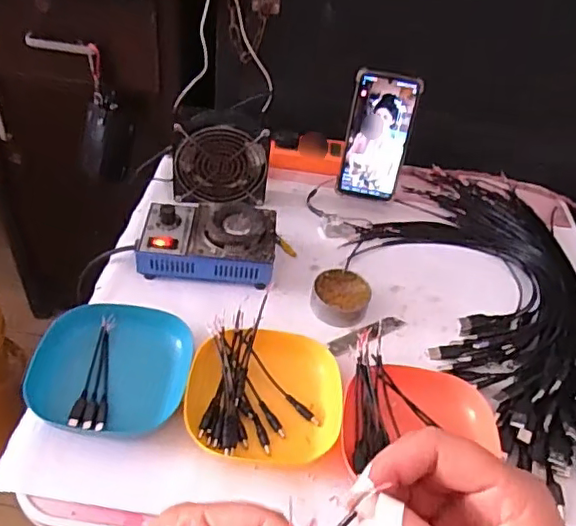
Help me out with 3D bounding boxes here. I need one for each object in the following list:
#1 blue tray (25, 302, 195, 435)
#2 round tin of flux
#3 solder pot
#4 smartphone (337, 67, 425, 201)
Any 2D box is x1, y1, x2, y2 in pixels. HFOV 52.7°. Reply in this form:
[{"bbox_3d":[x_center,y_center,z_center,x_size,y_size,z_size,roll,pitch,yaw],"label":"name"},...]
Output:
[{"bbox_3d":[-0.165,0.095,0.553,0.136,0.028,0.134,8,44,0],"label":"blue tray"},{"bbox_3d":[0.059,0.039,0.645,0.063,0.026,0.061,4,44,-4],"label":"round tin of flux"},{"bbox_3d":[-0.089,-0.029,0.663,0.150,0.051,0.097,7,44,-1],"label":"solder pot"},{"bbox_3d":[0.114,-0.156,0.735,0.078,0.165,0.008,12,30,7],"label":"smartphone"}]

